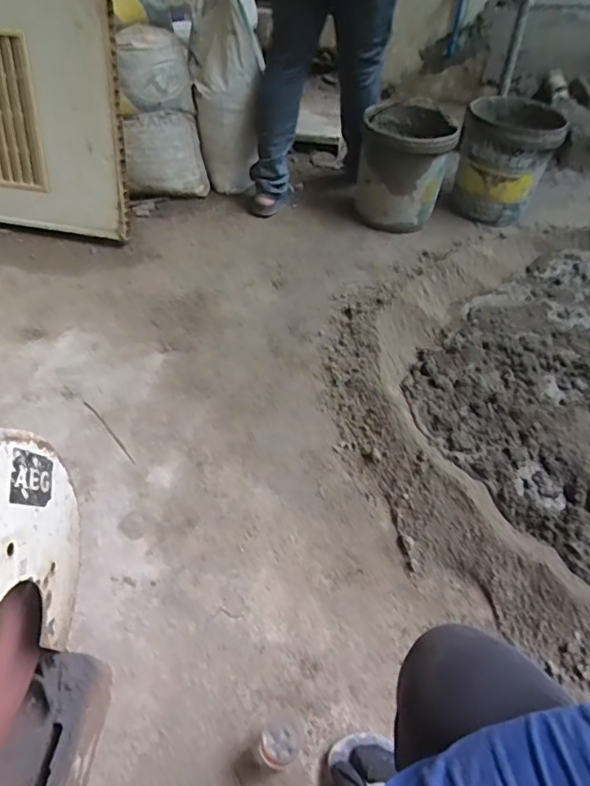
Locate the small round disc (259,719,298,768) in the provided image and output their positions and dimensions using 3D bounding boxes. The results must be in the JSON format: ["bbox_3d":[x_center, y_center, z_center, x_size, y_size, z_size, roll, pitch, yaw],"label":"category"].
[{"bbox_3d":[-0.022,0.482,0.702,0.049,0.026,0.053,3,47,-3],"label":"small round disc"}]

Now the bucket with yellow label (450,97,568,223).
[{"bbox_3d":[0.673,-0.751,1.672,0.285,0.339,0.298,15,48,10],"label":"bucket with yellow label"}]

